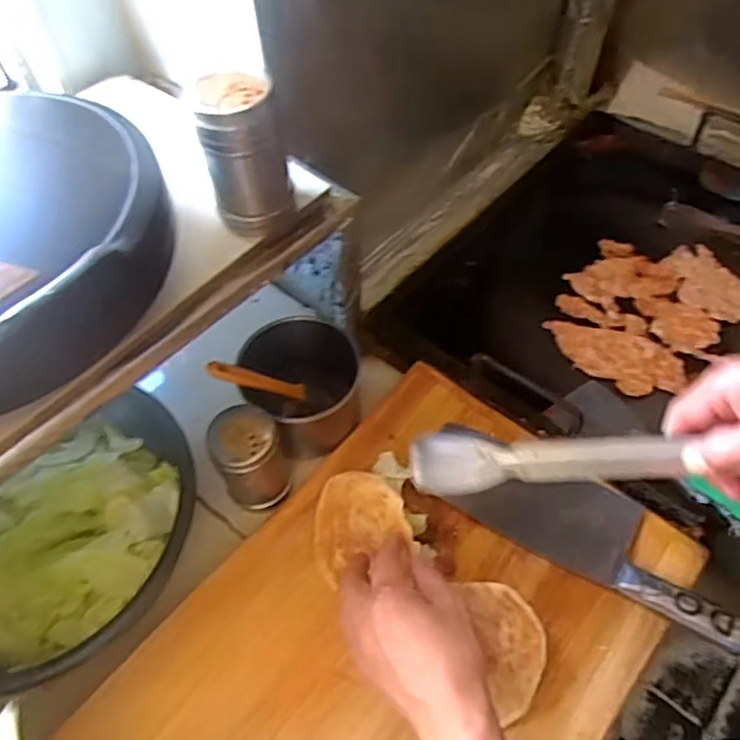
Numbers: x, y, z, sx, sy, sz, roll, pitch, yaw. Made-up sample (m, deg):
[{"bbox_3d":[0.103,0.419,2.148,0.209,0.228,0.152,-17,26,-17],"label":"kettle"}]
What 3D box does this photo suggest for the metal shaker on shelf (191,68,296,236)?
[{"bbox_3d":[-0.093,-0.161,0.482,0.053,0.109,0.057,1,56,3],"label":"metal shaker on shelf"}]

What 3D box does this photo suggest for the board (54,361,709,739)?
[{"bbox_3d":[0.016,0.232,0.550,0.346,0.038,0.481,34,64,22],"label":"board"}]

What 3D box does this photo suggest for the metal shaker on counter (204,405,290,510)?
[{"bbox_3d":[-0.115,0.085,0.608,0.060,0.100,0.064,-1,56,1],"label":"metal shaker on counter"}]

